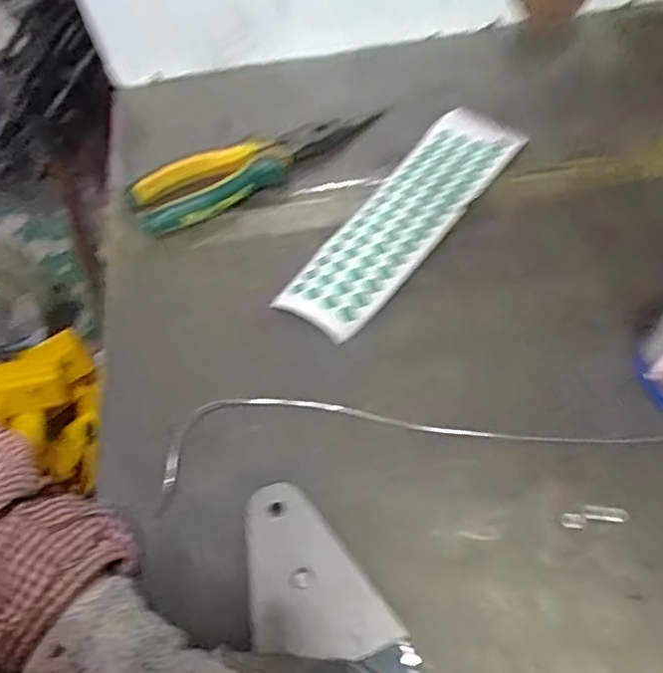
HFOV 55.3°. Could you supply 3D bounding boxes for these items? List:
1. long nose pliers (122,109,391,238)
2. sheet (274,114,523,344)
[{"bbox_3d":[-0.048,-0.120,0.451,0.190,0.023,0.049,-22,58,-9],"label":"long nose pliers"},{"bbox_3d":[0.052,-0.083,0.424,0.061,0.010,0.210,30,65,22],"label":"sheet"}]

